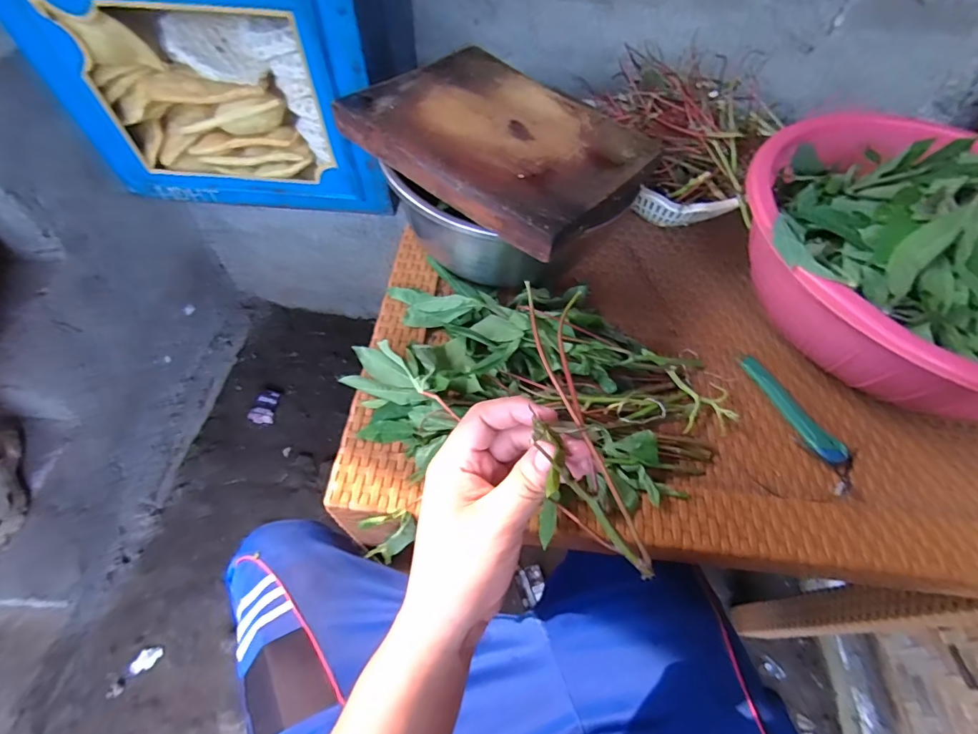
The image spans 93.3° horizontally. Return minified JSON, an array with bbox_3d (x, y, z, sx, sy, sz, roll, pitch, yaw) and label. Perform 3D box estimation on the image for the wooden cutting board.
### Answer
[{"bbox_3d":[0.017,-0.259,0.519,0.295,0.037,0.226,35,62,18],"label":"wooden cutting board"}]

